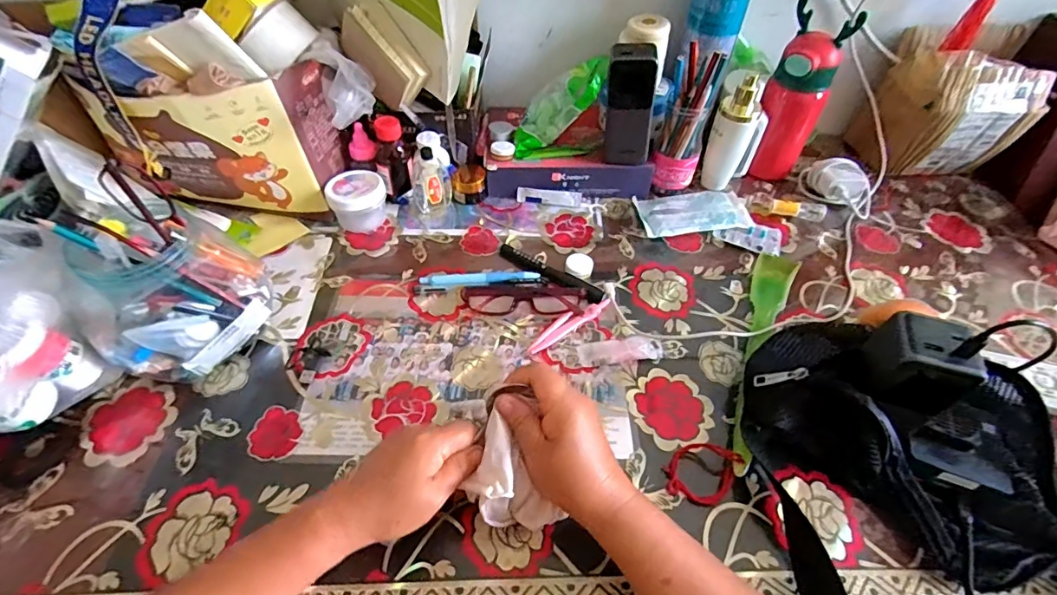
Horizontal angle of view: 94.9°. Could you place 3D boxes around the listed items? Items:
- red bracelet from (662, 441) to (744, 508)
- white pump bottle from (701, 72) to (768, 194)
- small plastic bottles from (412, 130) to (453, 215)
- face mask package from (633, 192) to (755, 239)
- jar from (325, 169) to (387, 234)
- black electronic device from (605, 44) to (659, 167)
[{"bbox_3d":[0.144,0.146,0.406,0.051,0.017,0.055,1,50,-1],"label":"red bracelet"},{"bbox_3d":[0.265,-0.208,0.618,0.061,0.136,0.061,23,54,17],"label":"white pump bottle"},{"bbox_3d":[-0.122,-0.154,0.608,0.050,0.088,0.049,-9,51,-8],"label":"small plastic bottles"},{"bbox_3d":[0.210,-0.109,0.620,0.139,0.015,0.072,-6,51,-6],"label":"face mask package"},{"bbox_3d":[-0.209,-0.119,0.596,0.066,0.050,0.067,1,50,-1],"label":"jar"},{"bbox_3d":[0.121,-0.226,0.579,0.052,0.134,0.027,5,44,9],"label":"black electronic device"}]

